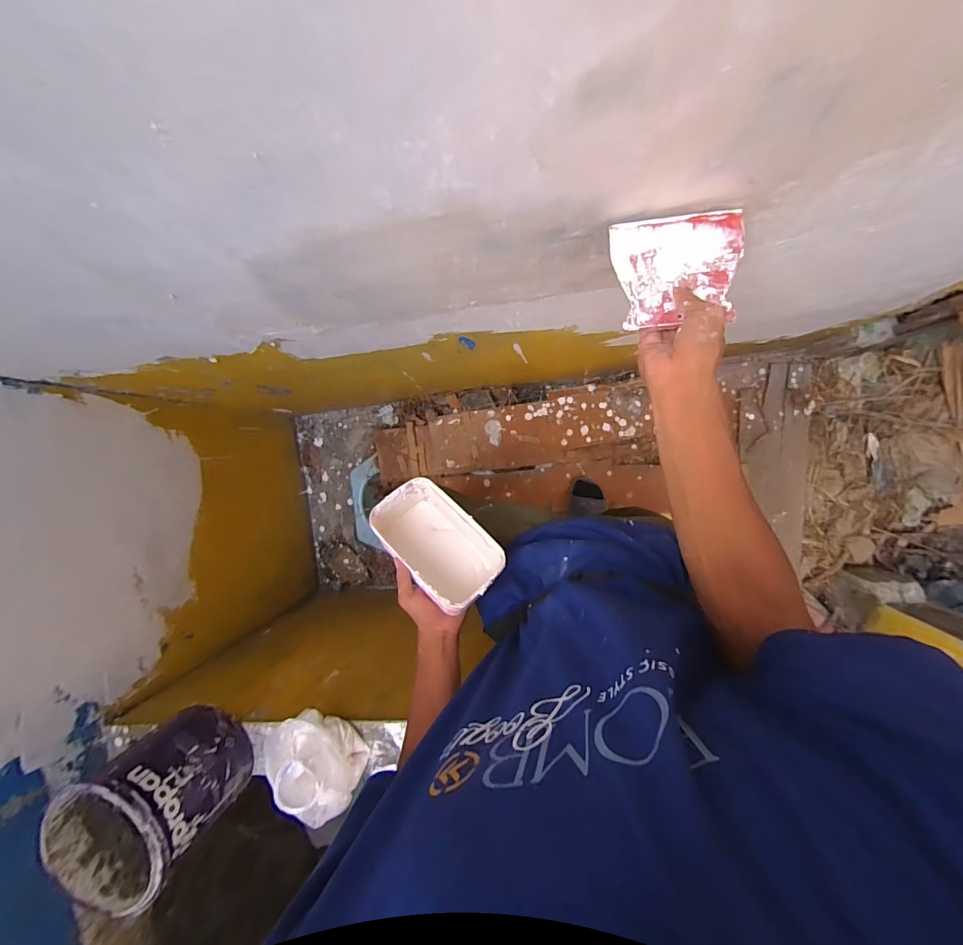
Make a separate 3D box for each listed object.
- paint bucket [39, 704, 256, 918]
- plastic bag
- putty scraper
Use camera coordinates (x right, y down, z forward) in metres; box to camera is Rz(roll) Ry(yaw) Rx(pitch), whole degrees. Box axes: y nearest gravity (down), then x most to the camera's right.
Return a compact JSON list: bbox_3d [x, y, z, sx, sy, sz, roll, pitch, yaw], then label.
[{"bbox_3d":[-0.486,0.489,0.629,0.176,0.178,0.163,1,93,10],"label":"paint bucket"},{"bbox_3d":[-0.259,0.448,0.652,0.157,0.077,0.113,40,99,5],"label":"plastic bag"},{"bbox_3d":[0.193,-0.200,0.417,0.121,0.005,0.102,-4,93,6],"label":"putty scraper"}]

